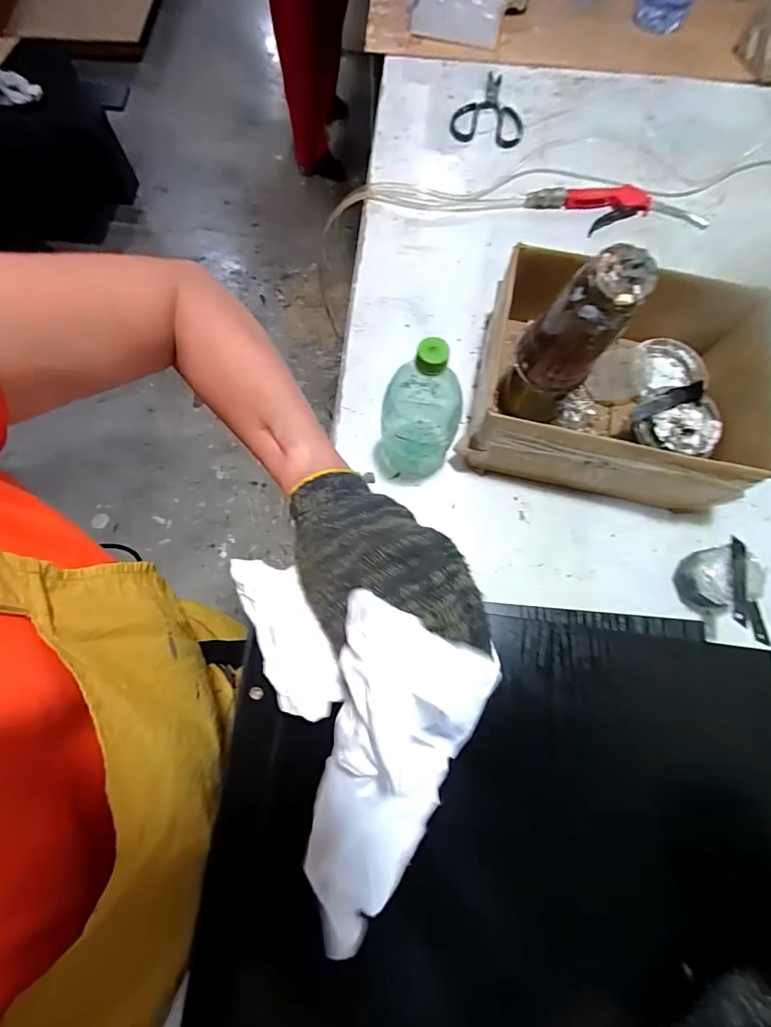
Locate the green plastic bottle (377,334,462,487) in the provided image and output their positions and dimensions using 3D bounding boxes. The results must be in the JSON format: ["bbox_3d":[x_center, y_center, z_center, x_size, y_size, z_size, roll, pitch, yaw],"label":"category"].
[{"bbox_3d":[0.042,-0.117,0.485,0.083,0.207,0.065,22,73,6],"label":"green plastic bottle"}]

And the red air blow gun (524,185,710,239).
[{"bbox_3d":[0.377,-0.500,0.705,0.286,0.025,0.079,-5,72,-3],"label":"red air blow gun"}]

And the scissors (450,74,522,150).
[{"bbox_3d":[0.191,-0.728,0.772,0.126,0.012,0.174,14,72,3],"label":"scissors"}]

